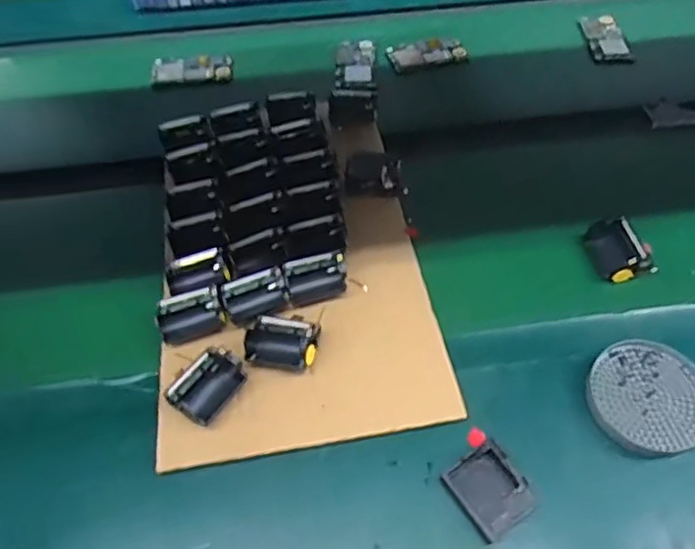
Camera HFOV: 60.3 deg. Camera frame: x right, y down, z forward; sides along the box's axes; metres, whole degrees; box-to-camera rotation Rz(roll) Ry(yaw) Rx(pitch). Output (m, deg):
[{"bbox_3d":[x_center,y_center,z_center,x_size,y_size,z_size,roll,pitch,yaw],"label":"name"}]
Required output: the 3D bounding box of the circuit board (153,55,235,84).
[{"bbox_3d":[-0.241,-0.320,0.936,0.120,0.021,0.052,-6,57,-3],"label":"circuit board"}]

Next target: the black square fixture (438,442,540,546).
[{"bbox_3d":[0.132,0.198,0.550,0.063,0.010,0.071,-31,62,-18],"label":"black square fixture"}]

